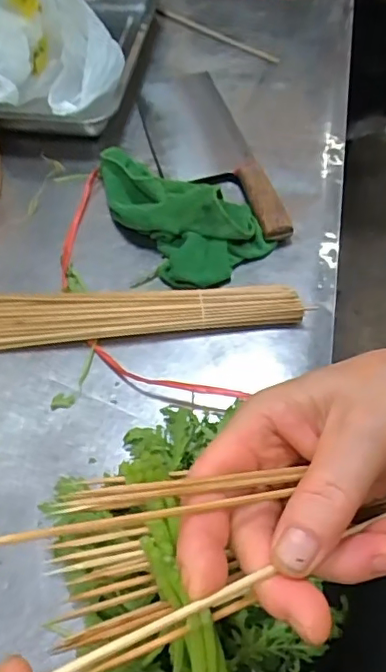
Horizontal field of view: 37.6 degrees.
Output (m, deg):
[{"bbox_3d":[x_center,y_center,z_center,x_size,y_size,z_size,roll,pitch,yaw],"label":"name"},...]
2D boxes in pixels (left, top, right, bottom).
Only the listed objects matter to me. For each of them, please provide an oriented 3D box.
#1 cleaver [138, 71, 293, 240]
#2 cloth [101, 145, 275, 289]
[{"bbox_3d":[0.011,-0.231,0.686,0.109,0.037,0.364,-12,54,-6],"label":"cleaver"},{"bbox_3d":[-0.022,-0.148,0.616,0.110,0.059,0.218,-27,58,-16],"label":"cloth"}]

